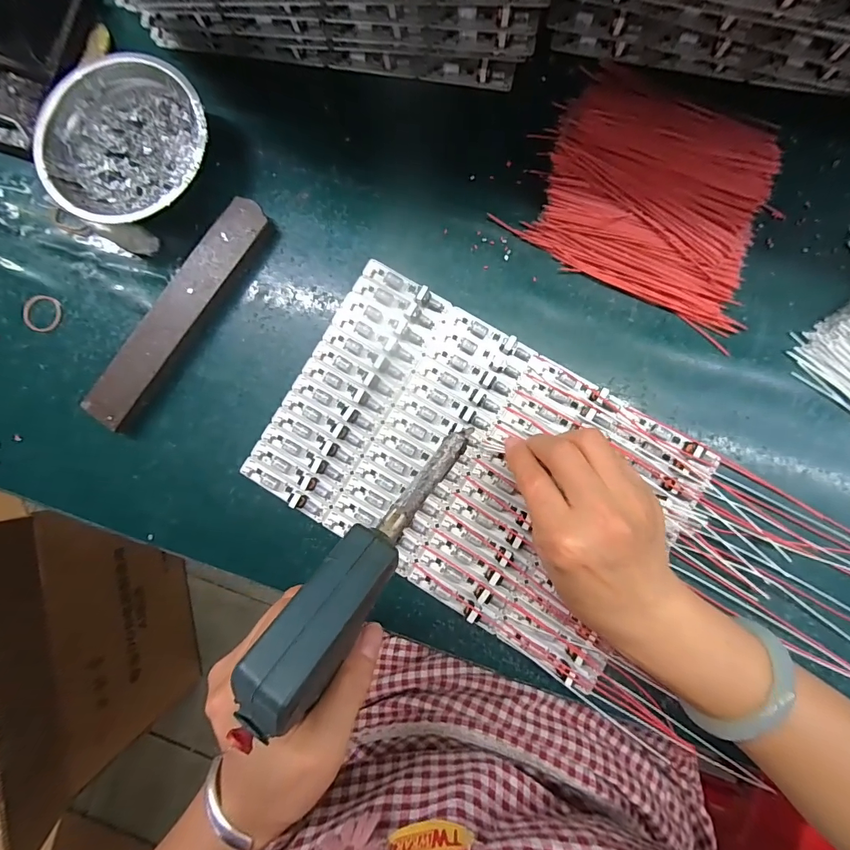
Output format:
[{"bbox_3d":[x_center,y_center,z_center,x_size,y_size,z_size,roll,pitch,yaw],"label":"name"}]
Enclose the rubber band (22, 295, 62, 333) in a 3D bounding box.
[{"bbox_3d":[-0.316,-0.092,0.336,0.032,0.004,0.031,1,81,-7],"label":"rubber band"}]

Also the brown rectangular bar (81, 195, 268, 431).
[{"bbox_3d":[-0.190,-0.088,0.317,0.033,0.022,0.201,35,89,5],"label":"brown rectangular bar"}]

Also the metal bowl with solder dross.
[{"bbox_3d":[-0.223,-0.210,0.315,0.121,0.045,0.125,0,86,3],"label":"metal bowl with solder dross"}]

